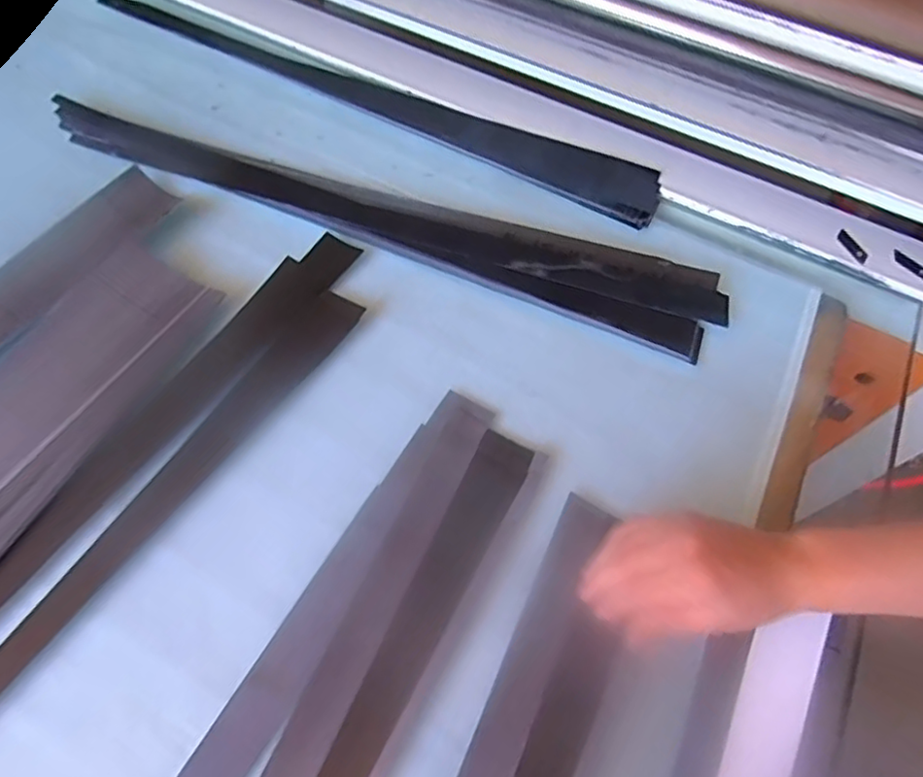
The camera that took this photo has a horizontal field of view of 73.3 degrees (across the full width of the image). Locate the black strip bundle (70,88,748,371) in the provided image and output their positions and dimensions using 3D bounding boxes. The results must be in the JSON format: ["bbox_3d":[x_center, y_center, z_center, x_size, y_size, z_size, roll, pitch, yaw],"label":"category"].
[{"bbox_3d":[-0.103,-0.196,0.665,0.748,0.020,0.104,19,62,11],"label":"black strip bundle"}]

